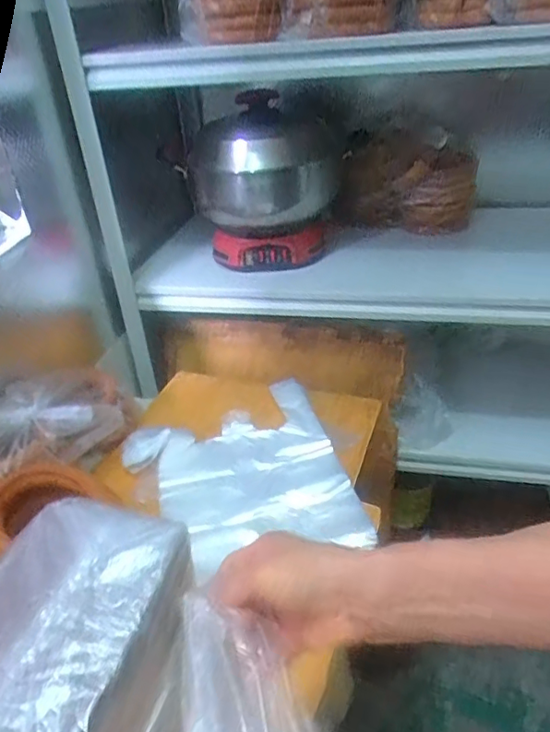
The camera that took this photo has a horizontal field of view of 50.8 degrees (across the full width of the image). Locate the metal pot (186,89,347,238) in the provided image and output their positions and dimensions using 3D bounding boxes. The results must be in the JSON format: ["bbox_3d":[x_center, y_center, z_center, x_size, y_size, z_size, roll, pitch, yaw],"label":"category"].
[{"bbox_3d":[-0.015,-0.408,1.176,0.245,0.252,0.264,-3,32,2],"label":"metal pot"}]

